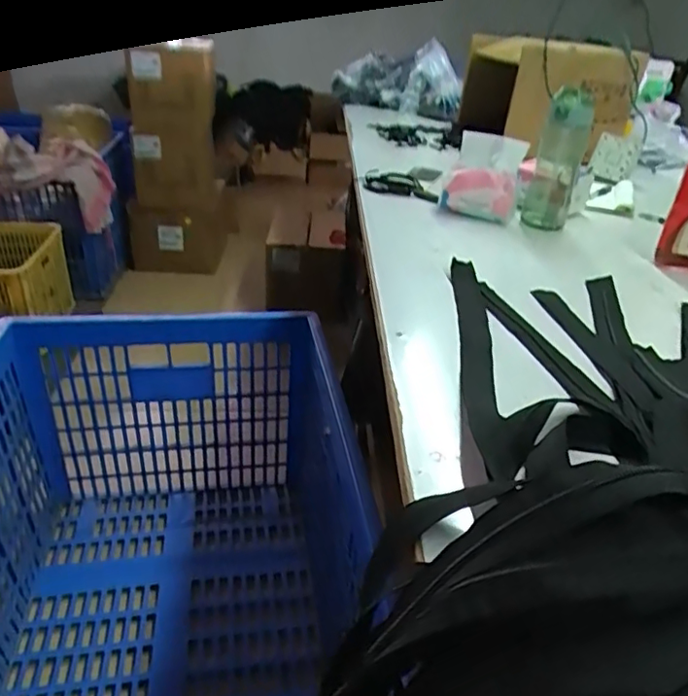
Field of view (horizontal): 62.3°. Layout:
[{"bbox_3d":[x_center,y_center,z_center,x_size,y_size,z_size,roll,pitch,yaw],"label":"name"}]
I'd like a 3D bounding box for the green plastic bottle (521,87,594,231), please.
[{"bbox_3d":[0.340,-0.297,0.912,0.078,0.205,0.069,15,33,17],"label":"green plastic bottle"}]

